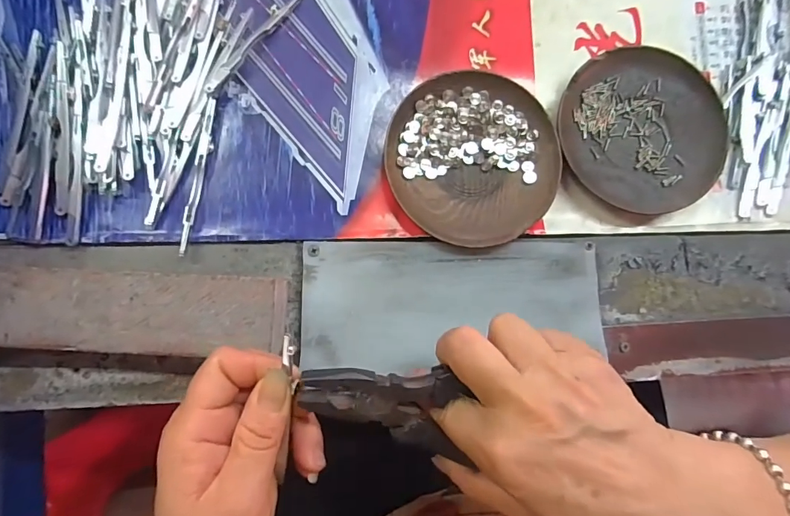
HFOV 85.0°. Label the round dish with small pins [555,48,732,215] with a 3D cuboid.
[{"bbox_3d":[0.171,-0.089,0.302,0.115,0.015,0.110,0,85,-4],"label":"round dish with small pins"}]

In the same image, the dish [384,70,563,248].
[{"bbox_3d":[0.053,-0.066,0.292,0.111,0.015,0.115,0,85,-4],"label":"dish"}]

